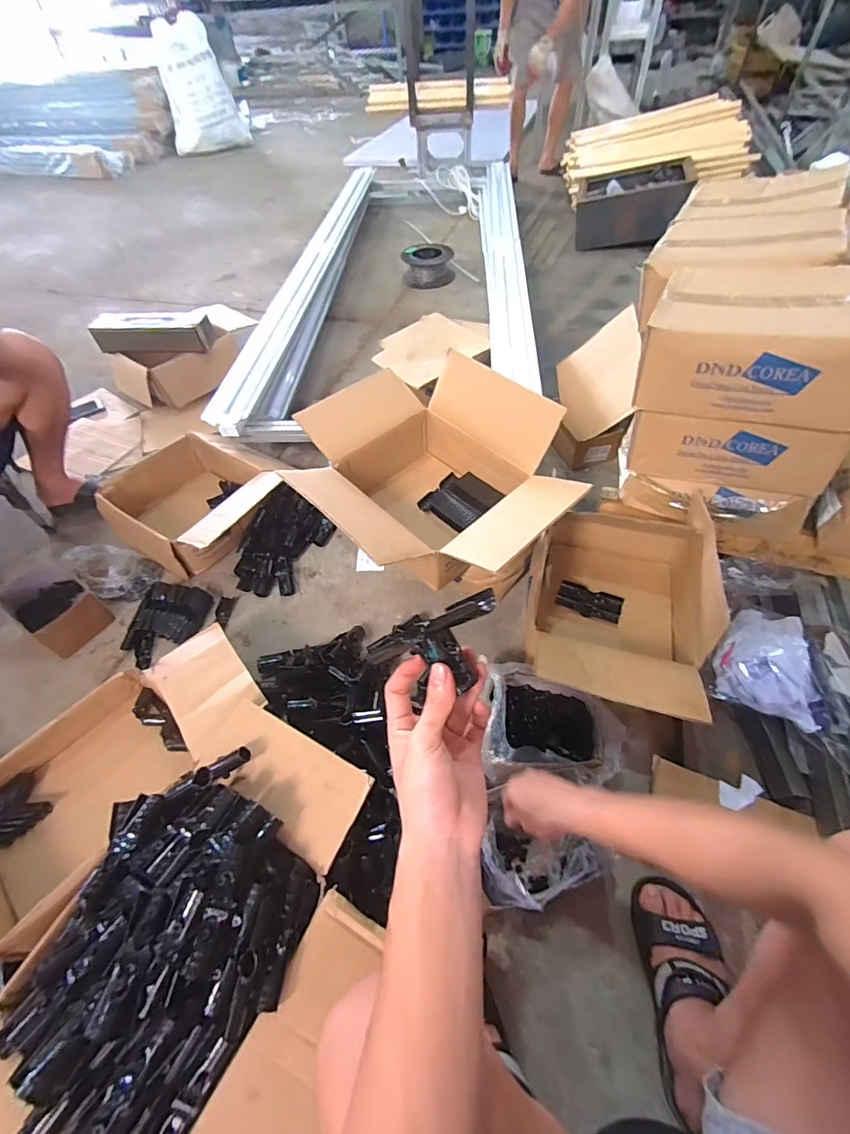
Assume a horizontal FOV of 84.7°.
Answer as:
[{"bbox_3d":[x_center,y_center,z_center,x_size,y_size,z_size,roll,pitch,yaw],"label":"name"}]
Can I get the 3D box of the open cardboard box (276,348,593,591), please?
[{"bbox_3d":[0.004,-0.162,0.929,0.446,0.236,0.521,-39,59,-24],"label":"open cardboard box"}]

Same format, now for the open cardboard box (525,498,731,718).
[{"bbox_3d":[0.359,0.062,0.889,0.291,0.232,0.473,7,52,10],"label":"open cardboard box"}]

